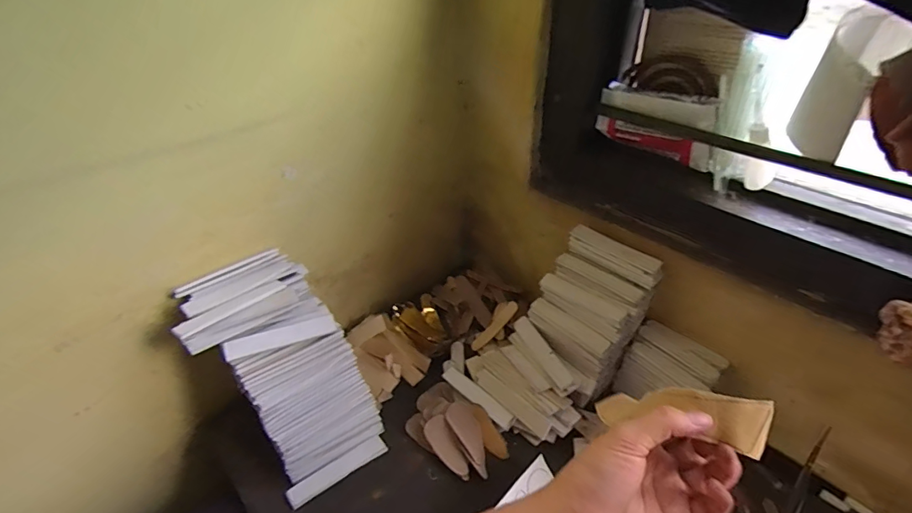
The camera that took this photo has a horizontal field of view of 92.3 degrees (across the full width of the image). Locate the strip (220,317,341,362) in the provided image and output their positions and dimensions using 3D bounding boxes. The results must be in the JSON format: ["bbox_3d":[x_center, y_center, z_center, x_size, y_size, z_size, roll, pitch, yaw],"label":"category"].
[{"bbox_3d":[-0.183,0.086,0.464,0.111,0.021,0.007,-13,-4,-30],"label":"strip"}]

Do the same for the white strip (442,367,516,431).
[{"bbox_3d":[0.026,0.169,0.534,0.022,0.007,0.108,-32,47,-33],"label":"white strip"}]

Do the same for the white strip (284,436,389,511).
[{"bbox_3d":[-0.129,0.235,0.482,0.109,0.004,0.021,-25,68,-24],"label":"white strip"}]

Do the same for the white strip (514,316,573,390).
[{"bbox_3d":[0.105,0.116,0.537,0.022,0.004,0.107,-38,49,2],"label":"white strip"}]

